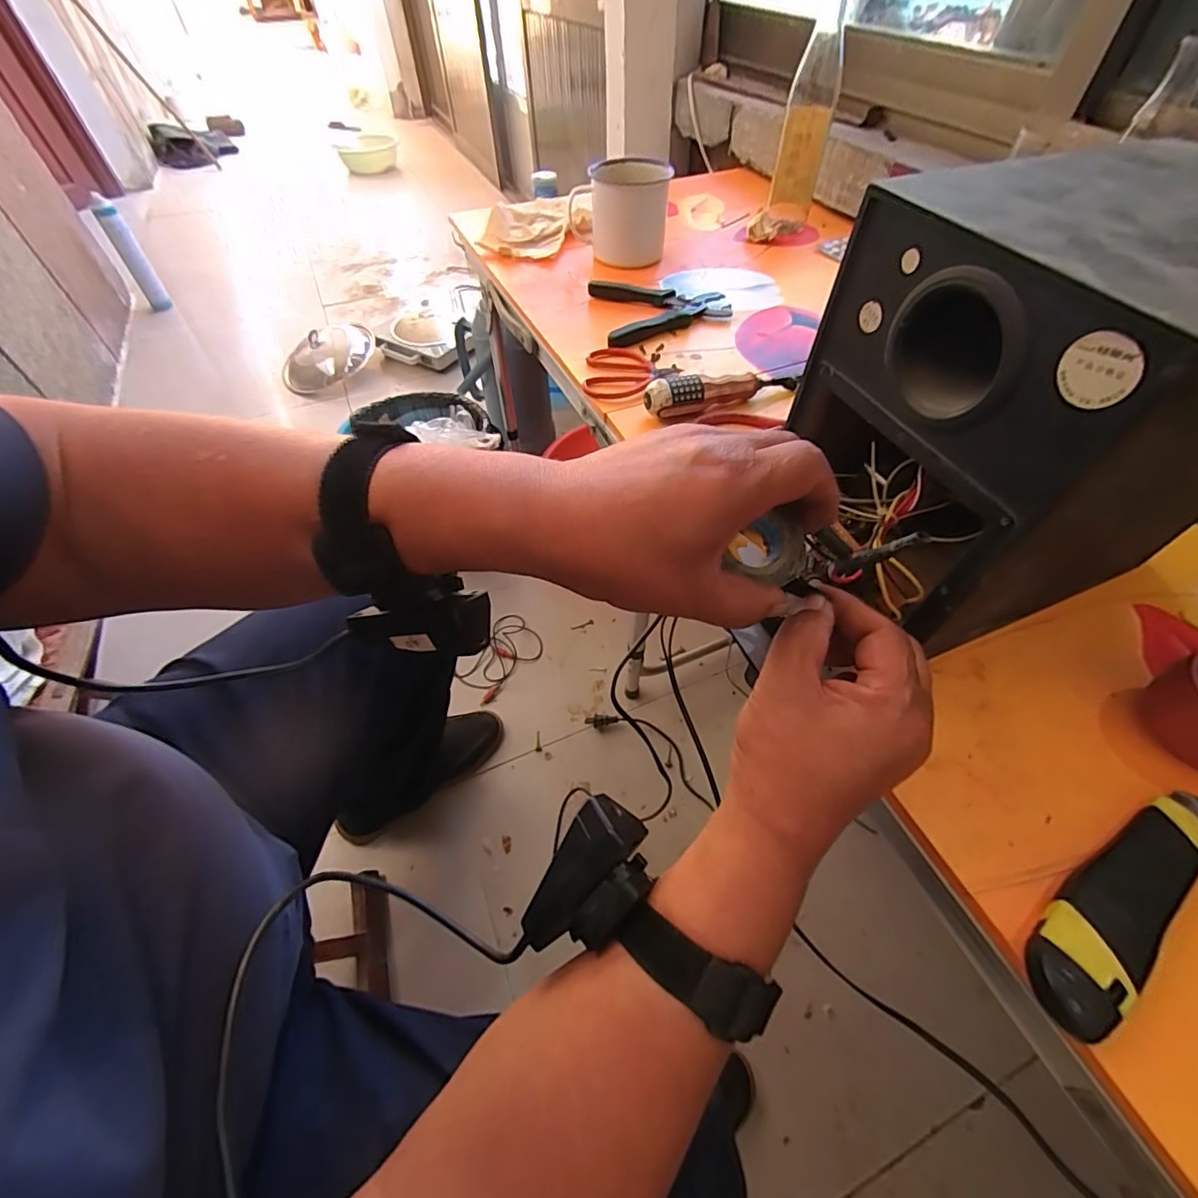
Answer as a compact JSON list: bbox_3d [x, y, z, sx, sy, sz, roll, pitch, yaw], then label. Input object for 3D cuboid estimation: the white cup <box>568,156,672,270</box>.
[{"bbox_3d":[0.024,-0.520,0.714,0.128,0.099,0.084,1,53,2],"label":"white cup"}]

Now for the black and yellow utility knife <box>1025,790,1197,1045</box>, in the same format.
[{"bbox_3d":[0.266,0.145,0.269,0.157,0.021,0.038,-32,58,-21],"label":"black and yellow utility knife"}]

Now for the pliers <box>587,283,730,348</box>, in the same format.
[{"bbox_3d":[0.076,-0.341,0.629,0.153,0.016,0.134,-8,53,-5],"label":"pliers"}]

